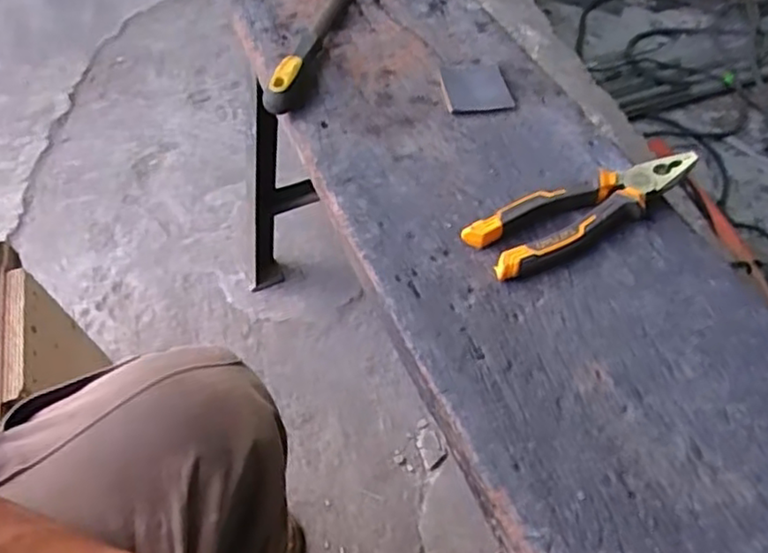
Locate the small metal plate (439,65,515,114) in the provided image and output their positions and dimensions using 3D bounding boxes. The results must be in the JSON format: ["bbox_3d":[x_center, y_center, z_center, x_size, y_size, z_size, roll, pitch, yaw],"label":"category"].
[{"bbox_3d":[0.085,-0.177,0.637,0.059,0.009,0.070,-7,54,-6],"label":"small metal plate"}]

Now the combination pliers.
[{"bbox_3d":[0.157,-0.051,0.519,0.188,0.028,0.052,-22,57,-16],"label":"combination pliers"}]

